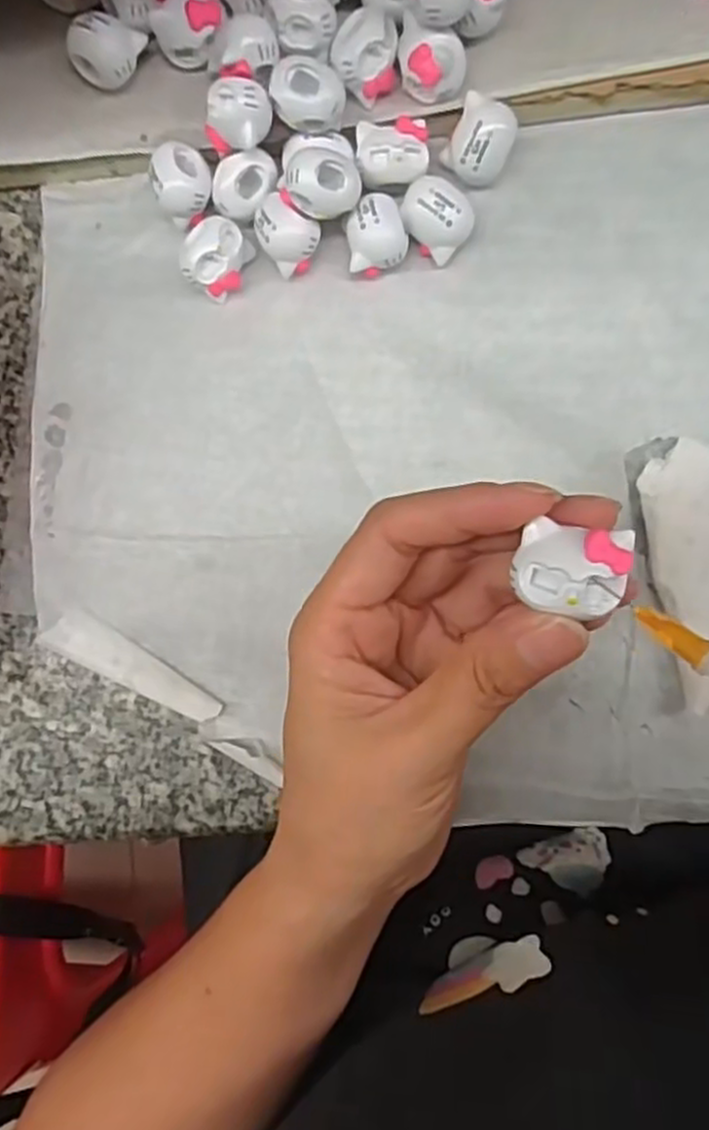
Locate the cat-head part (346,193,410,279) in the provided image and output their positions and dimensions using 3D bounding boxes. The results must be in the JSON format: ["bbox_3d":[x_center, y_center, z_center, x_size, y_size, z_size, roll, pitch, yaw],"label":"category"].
[{"bbox_3d":[0.008,-0.114,0.267,0.020,0.019,0.023,-5,86,6],"label":"cat-head part"}]

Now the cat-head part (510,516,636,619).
[{"bbox_3d":[0.049,0.001,0.170,0.023,0.007,0.019,10,87,7],"label":"cat-head part"}]

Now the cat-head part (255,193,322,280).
[{"bbox_3d":[-0.023,-0.116,0.270,0.021,0.019,0.021,0,86,6],"label":"cat-head part"}]

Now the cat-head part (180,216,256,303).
[{"bbox_3d":[-0.049,-0.109,0.274,0.019,0.019,0.024,23,89,7],"label":"cat-head part"}]

